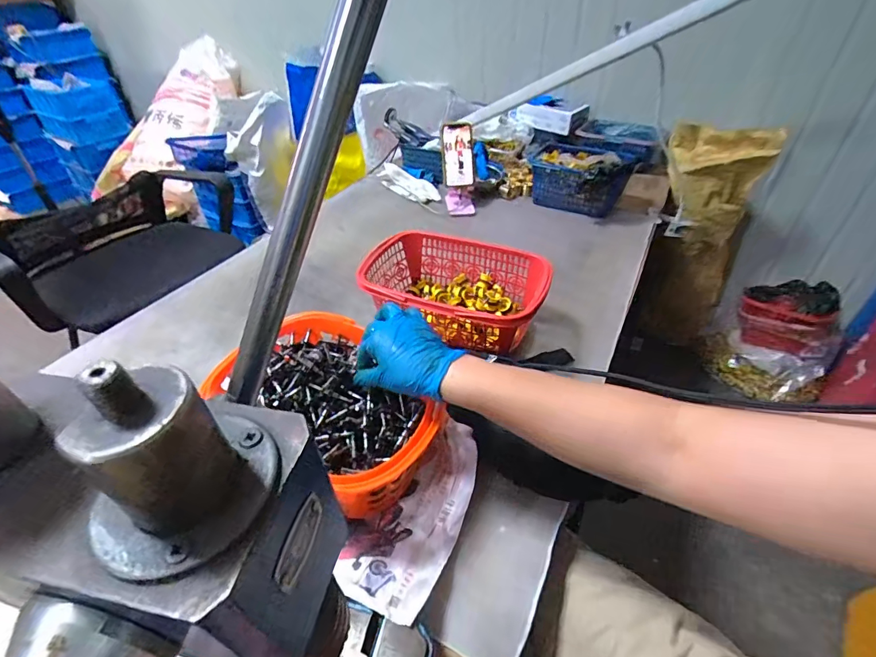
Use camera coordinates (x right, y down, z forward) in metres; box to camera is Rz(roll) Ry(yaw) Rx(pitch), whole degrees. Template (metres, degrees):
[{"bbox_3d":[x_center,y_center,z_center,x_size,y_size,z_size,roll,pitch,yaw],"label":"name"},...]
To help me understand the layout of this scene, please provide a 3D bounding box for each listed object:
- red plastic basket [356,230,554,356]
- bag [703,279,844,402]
[{"bbox_3d":[0.020,-0.051,0.709,0.277,0.120,0.191,14,44,17],"label":"red plastic basket"},{"bbox_3d":[1.064,0.038,1.353,0.206,0.354,0.314,-32,50,-30],"label":"bag"}]

